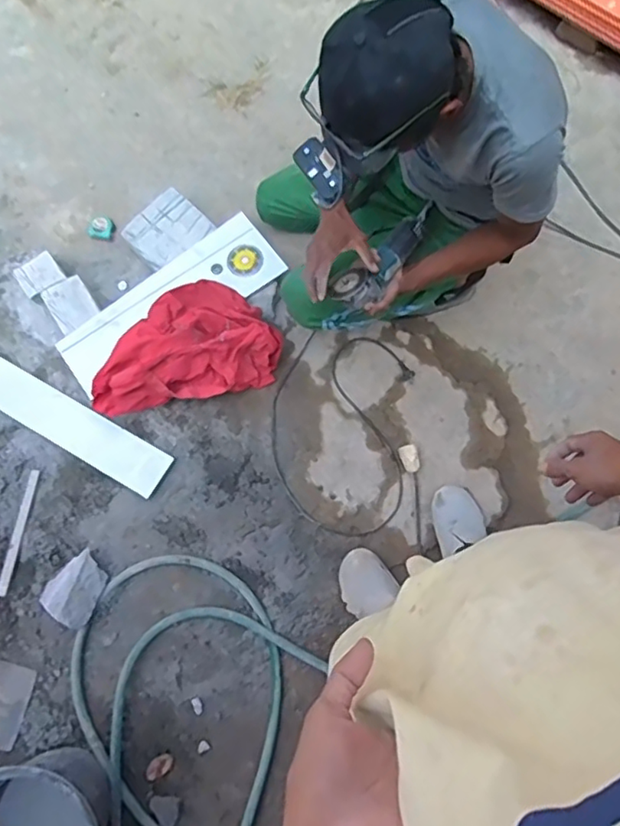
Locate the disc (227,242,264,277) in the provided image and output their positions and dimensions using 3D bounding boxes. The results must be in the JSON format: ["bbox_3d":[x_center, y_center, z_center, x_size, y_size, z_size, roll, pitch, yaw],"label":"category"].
[{"bbox_3d":[-0.166,-0.393,1.517,0.093,0.007,0.088,1,77,-6],"label":"disc"}]

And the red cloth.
[{"bbox_3d":[-0.308,-0.165,1.429,0.436,0.172,0.256,-18,76,-4],"label":"red cloth"}]

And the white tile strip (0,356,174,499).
[{"bbox_3d":[-0.608,0.018,1.468,0.568,0.014,0.120,30,78,8],"label":"white tile strip"}]

